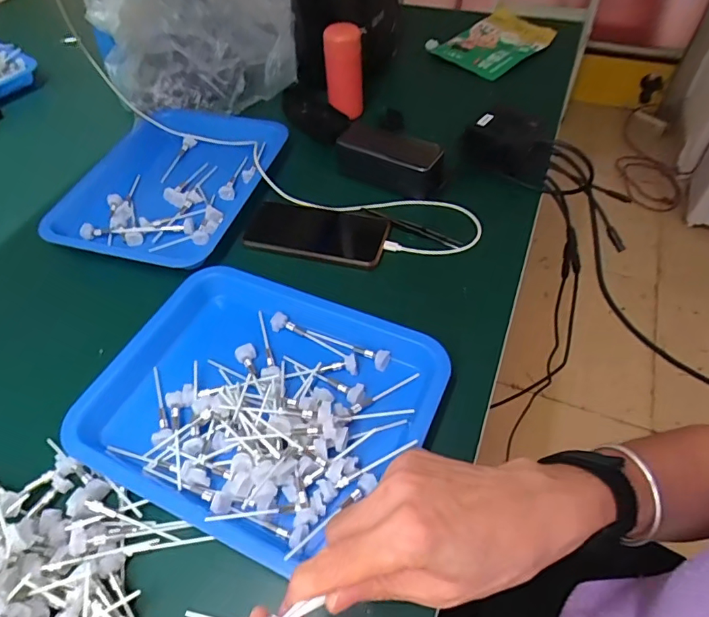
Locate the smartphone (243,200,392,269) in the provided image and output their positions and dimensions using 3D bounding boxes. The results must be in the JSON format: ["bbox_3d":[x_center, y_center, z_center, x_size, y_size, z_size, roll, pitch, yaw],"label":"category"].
[{"bbox_3d":[-0.044,-0.089,0.565,0.160,0.008,0.078,11,53,11],"label":"smartphone"}]

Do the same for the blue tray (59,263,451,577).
[{"bbox_3d":[-0.086,0.072,0.421,0.282,0.037,0.217,20,55,17],"label":"blue tray"}]

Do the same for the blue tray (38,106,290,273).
[{"bbox_3d":[-0.242,-0.165,0.627,0.239,0.031,0.281,13,53,12],"label":"blue tray"}]

